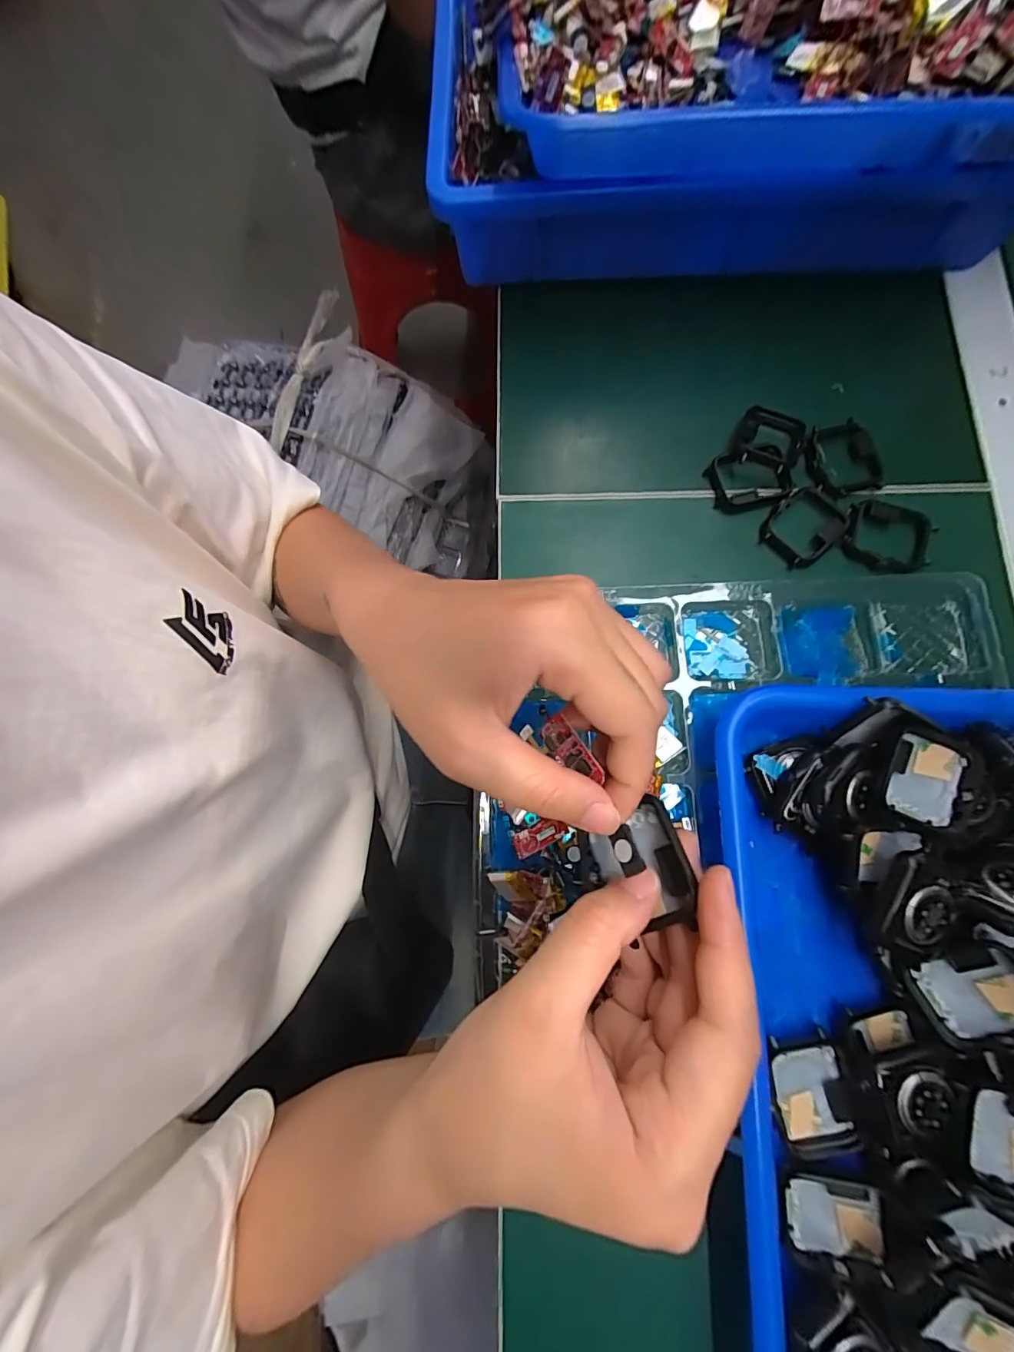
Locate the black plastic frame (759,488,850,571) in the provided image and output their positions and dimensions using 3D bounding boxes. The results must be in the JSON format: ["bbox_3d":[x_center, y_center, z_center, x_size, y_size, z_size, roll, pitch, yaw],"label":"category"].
[{"bbox_3d":[0.173,-0.087,0.272,0.043,0.004,0.038,-44,82,-7],"label":"black plastic frame"}]

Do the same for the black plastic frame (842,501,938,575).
[{"bbox_3d":[0.219,-0.080,0.270,0.048,0.009,0.041,16,80,4],"label":"black plastic frame"}]

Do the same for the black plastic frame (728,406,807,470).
[{"bbox_3d":[0.158,-0.143,0.282,0.038,0.010,0.039,24,77,21],"label":"black plastic frame"}]

